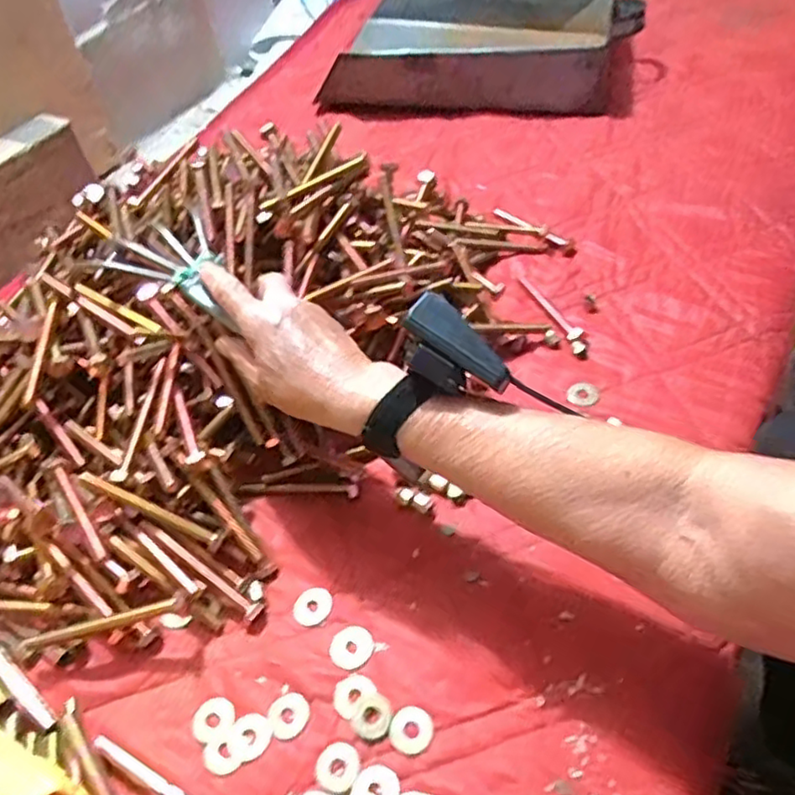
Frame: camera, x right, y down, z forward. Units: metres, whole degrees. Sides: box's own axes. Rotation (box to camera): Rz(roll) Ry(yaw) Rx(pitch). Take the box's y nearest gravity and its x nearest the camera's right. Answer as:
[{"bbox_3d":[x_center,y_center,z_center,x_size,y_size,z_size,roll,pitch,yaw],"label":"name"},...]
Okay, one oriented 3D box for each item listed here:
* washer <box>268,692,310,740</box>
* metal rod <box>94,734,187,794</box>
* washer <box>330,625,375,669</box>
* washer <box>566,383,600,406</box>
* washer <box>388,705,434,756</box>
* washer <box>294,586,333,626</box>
[{"bbox_3d":[-0.067,0.194,0.400,0.025,0.004,0.026,-2,51,2],"label":"washer"},{"bbox_3d":[-0.146,0.222,0.380,0.083,0.010,0.011,21,55,19],"label":"metal rod"},{"bbox_3d":[-0.030,0.161,0.425,0.026,0.004,0.028,-2,51,2],"label":"washer"},{"bbox_3d":[0.156,-0.004,0.549,0.025,0.004,0.025,23,56,21],"label":"washer"},{"bbox_3d":[0.008,0.199,0.392,0.025,0.004,0.026,-2,51,2],"label":"washer"},{"bbox_3d":[-0.057,0.142,0.447,0.027,0.004,0.025,-2,51,2],"label":"washer"}]

